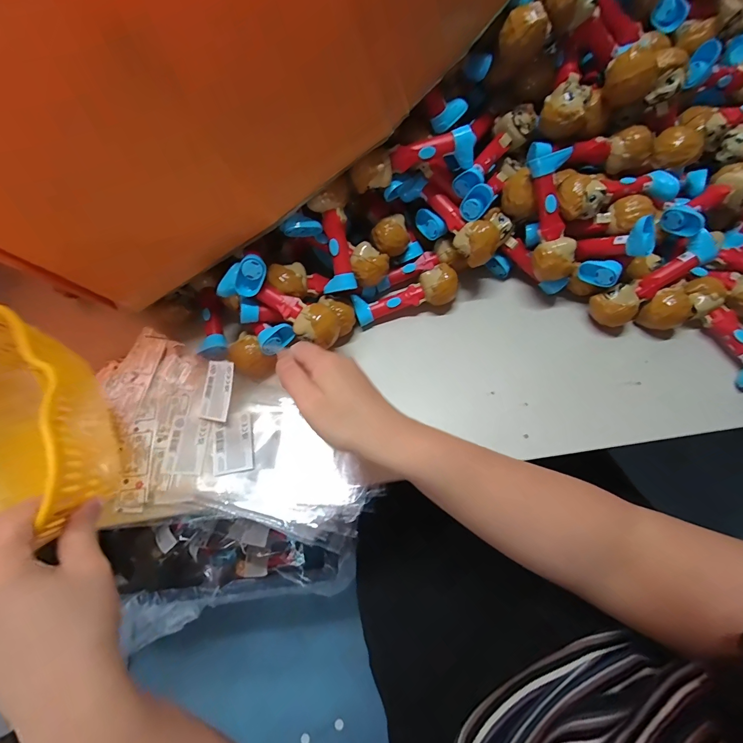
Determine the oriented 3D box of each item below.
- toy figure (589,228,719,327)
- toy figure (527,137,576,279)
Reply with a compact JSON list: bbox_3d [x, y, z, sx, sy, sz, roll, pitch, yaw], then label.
[{"bbox_3d":[0.303,-0.098,0.389,0.128,0.042,0.039,-35,69,12],"label":"toy figure"},{"bbox_3d":[0.187,-0.167,0.384,0.042,0.048,0.145,-15,105,-4],"label":"toy figure"}]

